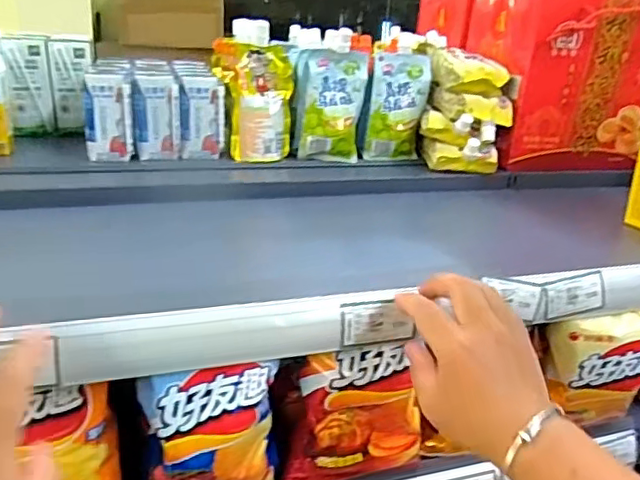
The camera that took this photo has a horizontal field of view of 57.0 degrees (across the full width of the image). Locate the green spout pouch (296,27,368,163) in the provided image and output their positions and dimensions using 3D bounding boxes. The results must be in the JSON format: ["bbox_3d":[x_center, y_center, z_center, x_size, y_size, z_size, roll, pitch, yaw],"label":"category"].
[{"bbox_3d":[0.013,-0.186,0.773,0.089,0.156,0.051,4,20,2],"label":"green spout pouch"}]

